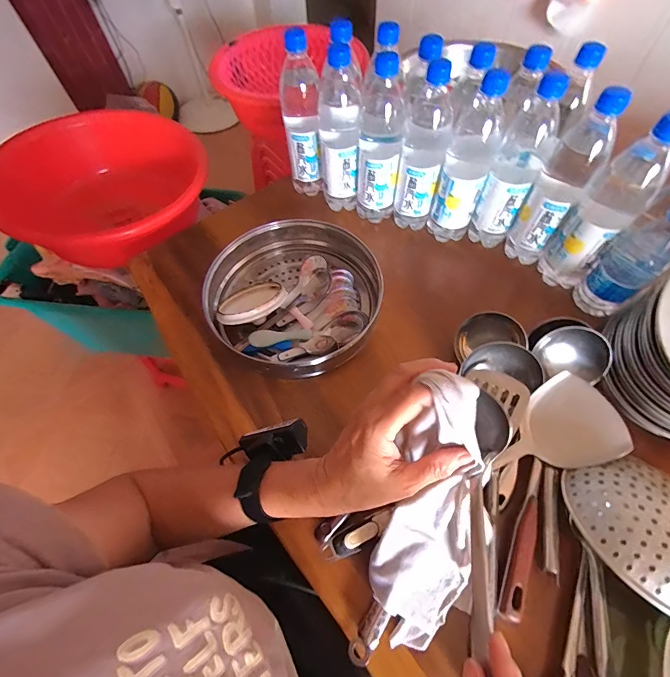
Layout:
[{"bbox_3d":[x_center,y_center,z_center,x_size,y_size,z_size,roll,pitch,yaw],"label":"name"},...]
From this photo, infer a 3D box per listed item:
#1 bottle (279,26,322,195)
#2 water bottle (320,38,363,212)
[{"bbox_3d":[-0.052,-0.344,0.568,0.058,0.232,0.061,-4,61,0],"label":"bottle"},{"bbox_3d":[0.007,-0.314,0.555,0.059,0.231,0.074,-2,61,1],"label":"water bottle"}]

